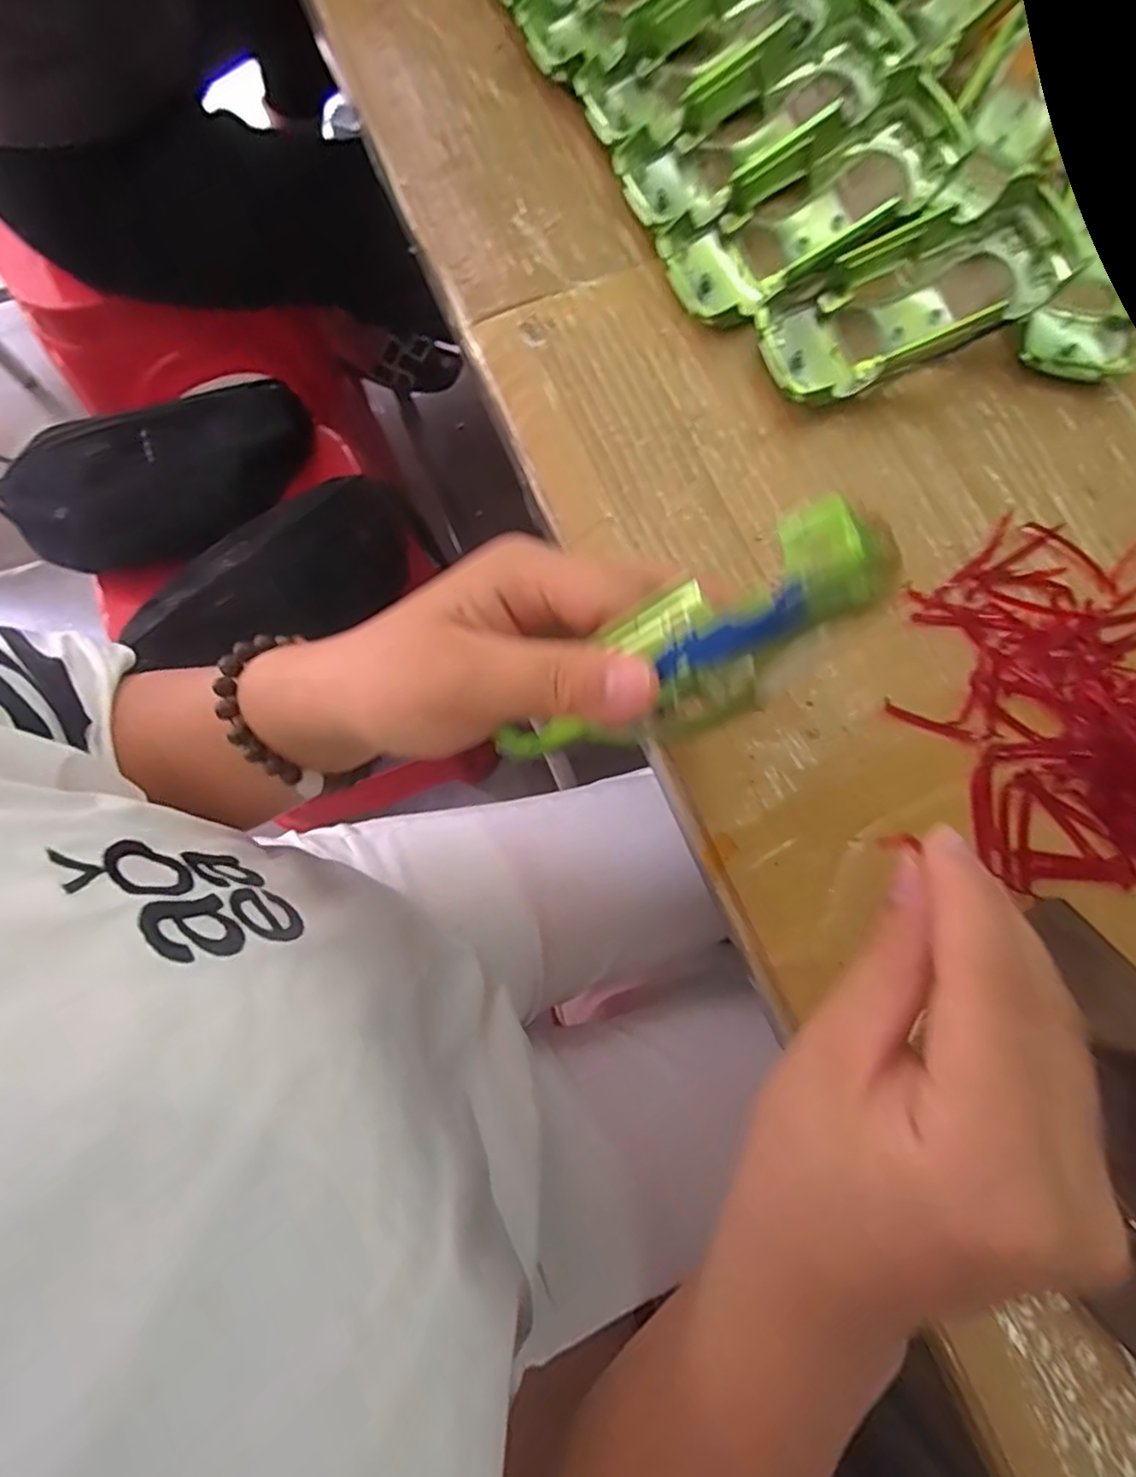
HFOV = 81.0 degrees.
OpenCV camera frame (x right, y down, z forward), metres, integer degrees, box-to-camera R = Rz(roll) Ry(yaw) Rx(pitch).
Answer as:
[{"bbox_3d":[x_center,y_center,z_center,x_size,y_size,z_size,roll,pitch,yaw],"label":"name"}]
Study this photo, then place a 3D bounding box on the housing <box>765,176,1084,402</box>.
[{"bbox_3d":[0.151,-0.194,0.295,0.131,0.038,0.063,-24,80,-6],"label":"housing"}]

